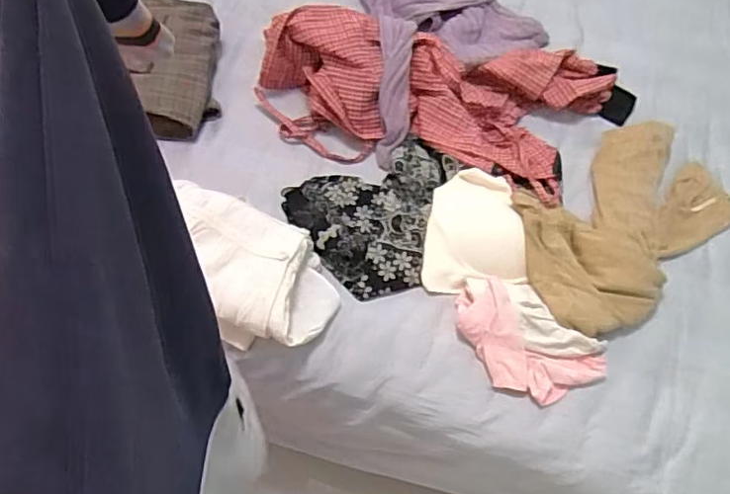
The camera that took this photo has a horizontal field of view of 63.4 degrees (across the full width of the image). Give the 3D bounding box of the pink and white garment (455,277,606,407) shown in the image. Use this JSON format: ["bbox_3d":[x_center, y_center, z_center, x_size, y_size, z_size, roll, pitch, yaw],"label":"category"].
[{"bbox_3d":[0.208,0.121,0.786,0.206,0.046,0.132,41,67,17],"label":"pink and white garment"}]

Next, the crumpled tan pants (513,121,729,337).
[{"bbox_3d":[0.380,-0.042,0.872,0.402,0.049,0.228,-35,69,-20],"label":"crumpled tan pants"}]

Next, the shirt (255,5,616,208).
[{"bbox_3d":[0.123,-0.247,0.933,0.589,0.099,0.304,10,61,2],"label":"shirt"}]

